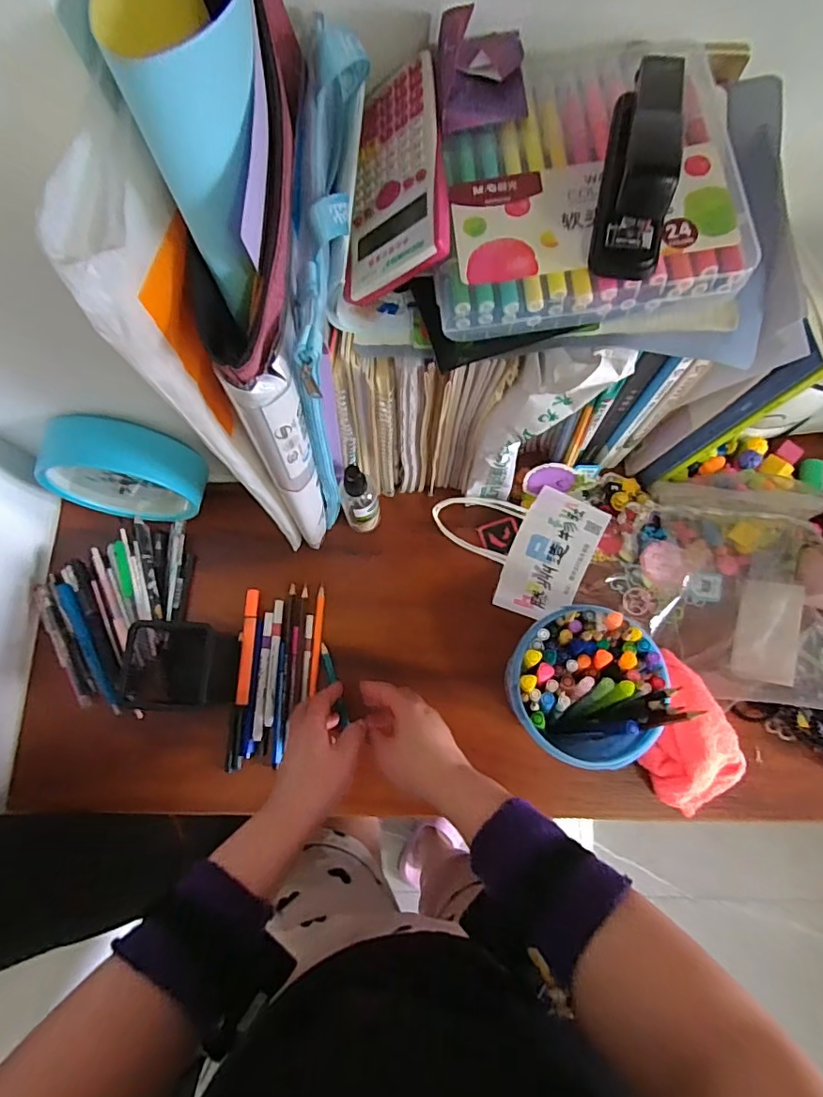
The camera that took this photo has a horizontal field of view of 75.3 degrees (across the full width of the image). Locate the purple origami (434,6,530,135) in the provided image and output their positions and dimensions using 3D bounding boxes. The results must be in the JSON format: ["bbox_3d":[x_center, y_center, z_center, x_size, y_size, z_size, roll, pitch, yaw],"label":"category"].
[{"bbox_3d":[0.045,-0.304,0.338,0.055,0.025,0.061,-4,76,0],"label":"purple origami"}]

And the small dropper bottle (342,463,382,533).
[{"bbox_3d":[-0.052,-0.048,0.549,0.041,0.126,0.032,-37,78,-8],"label":"small dropper bottle"}]

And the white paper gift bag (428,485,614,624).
[{"bbox_3d":[0.108,-0.015,0.571,0.174,0.042,0.138,27,78,7],"label":"white paper gift bag"}]

